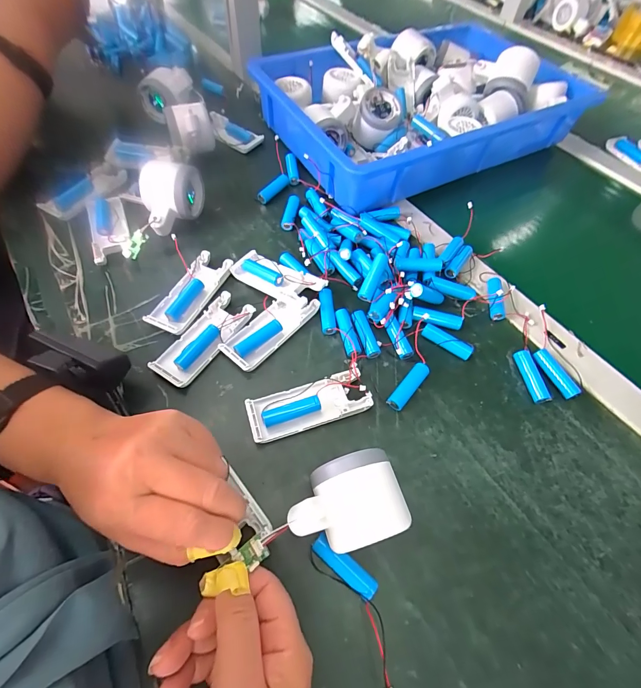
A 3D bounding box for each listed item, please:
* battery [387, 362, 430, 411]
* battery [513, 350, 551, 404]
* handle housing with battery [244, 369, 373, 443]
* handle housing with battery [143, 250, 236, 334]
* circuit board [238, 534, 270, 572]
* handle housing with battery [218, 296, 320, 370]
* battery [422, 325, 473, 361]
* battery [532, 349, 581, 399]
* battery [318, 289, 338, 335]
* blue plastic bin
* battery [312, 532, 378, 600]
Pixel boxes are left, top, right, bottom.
[{"bbox_3d":[0.081,0.039,0.322,0.015,0.013,0.052,37,64,18],"label":"battery"},{"bbox_3d":[0.201,0.031,0.333,0.017,0.014,0.050,-7,59,-6],"label":"battery"},{"bbox_3d":[-0.010,0.054,0.309,0.104,0.014,0.038,-14,61,-11],"label":"handle housing with battery"},{"bbox_3d":[-0.135,-0.054,0.364,0.038,0.013,0.100,24,61,12],"label":"handle housing with battery"},{"bbox_3d":[-0.042,0.130,0.218,0.018,0.004,0.014,-21,79,-35],"label":"circuit board"},{"bbox_3d":[-0.049,-0.020,0.343,0.039,0.026,0.100,38,64,18],"label":"handle housing with battery"},{"bbox_3d":[0.125,-0.002,0.347,0.049,0.014,0.016,27,62,14],"label":"battery"},{"bbox_3d":[0.226,0.029,0.336,0.014,0.011,0.050,-21,62,-14],"label":"battery"},{"bbox_3d":[0.007,-0.032,0.359,0.014,0.017,0.048,-4,59,-5],"label":"battery"},{"bbox_3d":[0.155,-0.357,0.507,0.435,0.082,0.283,-27,64,-17],"label":"blue plastic bin"},{"bbox_3d":[0.016,0.156,0.247,0.050,0.013,0.014,37,64,18],"label":"battery"}]

